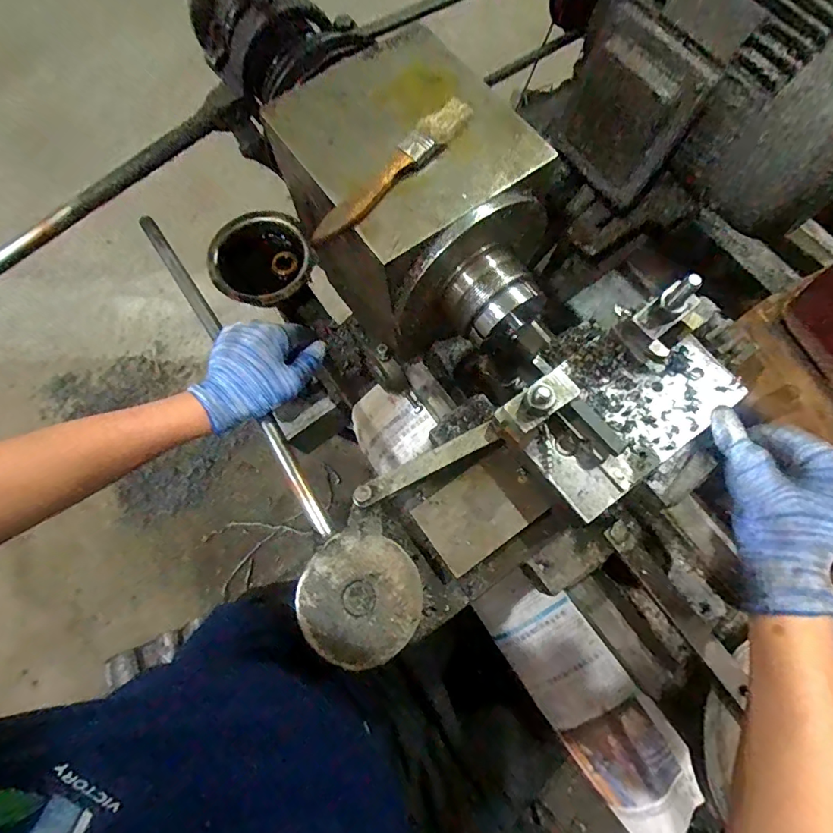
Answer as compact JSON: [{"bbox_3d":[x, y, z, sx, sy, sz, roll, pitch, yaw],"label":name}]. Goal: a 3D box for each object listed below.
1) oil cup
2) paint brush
[{"bbox_3d":[-0.206,-0.208,0.619,0.131,0.046,0.126,0,73,1],"label":"oil cup"},{"bbox_3d":[-0.017,-0.176,0.337,0.021,0.017,0.148,42,78,12],"label":"paint brush"}]

